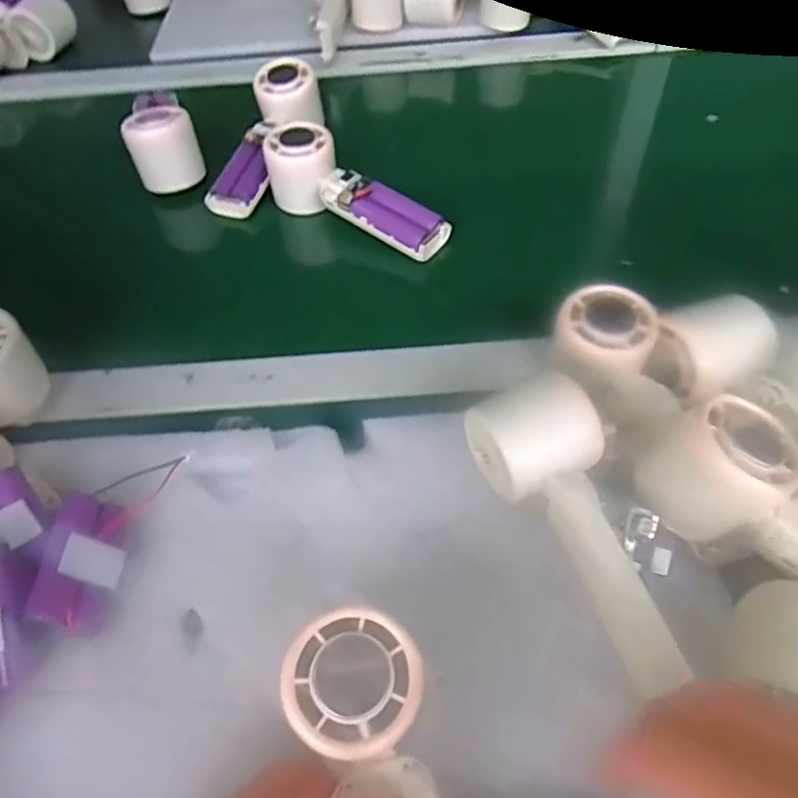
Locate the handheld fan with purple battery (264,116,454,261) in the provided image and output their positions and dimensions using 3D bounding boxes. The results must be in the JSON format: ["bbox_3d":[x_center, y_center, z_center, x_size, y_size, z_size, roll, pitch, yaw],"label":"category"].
[{"bbox_3d":[-0.035,-0.166,0.498,0.155,0.056,0.045,28,61,24],"label":"handheld fan with purple battery"}]

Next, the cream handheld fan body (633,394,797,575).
[{"bbox_3d":[0.195,0.067,0.297,0.165,0.059,0.062,36,61,3],"label":"cream handheld fan body"}]

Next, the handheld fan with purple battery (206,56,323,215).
[{"bbox_3d":[-0.117,-0.227,0.555,0.049,0.043,0.163,14,68,15],"label":"handheld fan with purple battery"}]

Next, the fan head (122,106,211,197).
[{"bbox_3d":[-0.202,-0.214,0.538,0.041,0.064,0.056,19,44,37],"label":"fan head"}]

